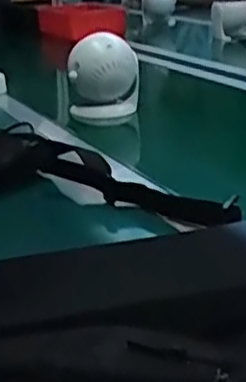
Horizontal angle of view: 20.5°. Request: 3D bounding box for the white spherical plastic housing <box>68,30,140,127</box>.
[{"bbox_3d":[-0.031,-0.187,1.141,0.113,0.141,0.093,-2,20,1],"label":"white spherical plastic housing"}]

